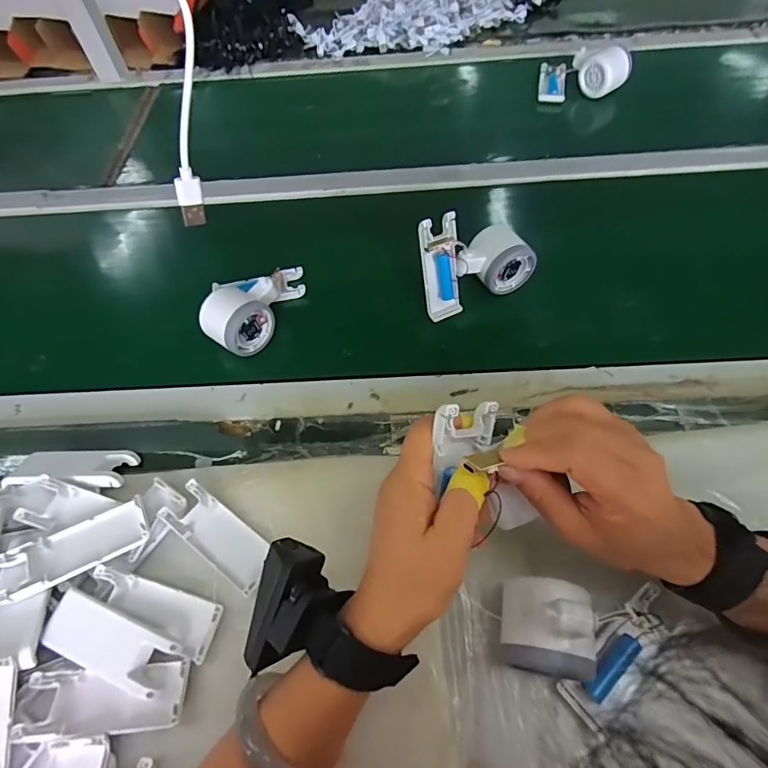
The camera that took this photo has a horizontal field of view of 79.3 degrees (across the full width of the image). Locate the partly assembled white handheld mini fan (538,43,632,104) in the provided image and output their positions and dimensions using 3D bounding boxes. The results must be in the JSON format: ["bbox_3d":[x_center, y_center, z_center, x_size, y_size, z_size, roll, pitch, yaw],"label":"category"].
[{"bbox_3d":[0.311,-0.489,0.715,0.127,0.051,0.090,8,60,9],"label":"partly assembled white handheld mini fan"}]

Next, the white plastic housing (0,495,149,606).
[{"bbox_3d":[-0.237,0.126,0.356,0.101,0.016,0.042,-25,60,-11],"label":"white plastic housing"}]

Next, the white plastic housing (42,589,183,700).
[{"bbox_3d":[-0.199,0.186,0.333,0.097,0.010,0.038,18,62,15],"label":"white plastic housing"}]

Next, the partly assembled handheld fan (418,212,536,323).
[{"bbox_3d":[0.094,-0.133,0.485,0.118,0.088,0.052,-23,60,-10],"label":"partly assembled handheld fan"}]

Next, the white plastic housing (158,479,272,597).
[{"bbox_3d":[-0.131,0.120,0.369,0.098,0.014,0.039,31,66,21],"label":"white plastic housing"}]

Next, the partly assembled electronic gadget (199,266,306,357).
[{"bbox_3d":[-0.132,-0.089,0.503,0.059,0.065,0.132,32,66,21],"label":"partly assembled electronic gadget"}]

